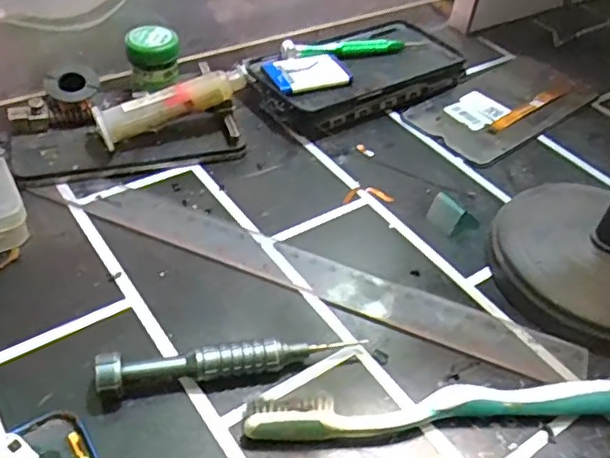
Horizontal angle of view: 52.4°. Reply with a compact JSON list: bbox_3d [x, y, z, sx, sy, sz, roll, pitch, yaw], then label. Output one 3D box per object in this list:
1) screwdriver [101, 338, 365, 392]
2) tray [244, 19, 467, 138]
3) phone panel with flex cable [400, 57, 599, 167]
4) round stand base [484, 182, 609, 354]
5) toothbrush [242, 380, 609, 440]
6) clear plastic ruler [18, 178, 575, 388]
[{"bbox_3d":[-0.030,0.055,0.257,0.106,0.017,0.014,-7,46,-15],"label":"screwdriver"},{"bbox_3d":[0.031,-0.112,0.435,0.151,0.023,0.089,-24,52,-28],"label":"tray"},{"bbox_3d":[0.135,-0.087,0.433,0.138,0.006,0.074,-30,52,-30],"label":"phone panel with flex cable"},{"bbox_3d":[0.145,0.017,0.309,0.101,0.024,0.094,4,44,-4],"label":"round stand base"},{"bbox_3d":[0.068,0.072,0.247,0.182,0.017,0.015,0,44,-8],"label":"toothbrush"},{"bbox_3d":[-0.003,0.017,0.308,0.273,0.004,0.034,20,45,14],"label":"clear plastic ruler"}]

